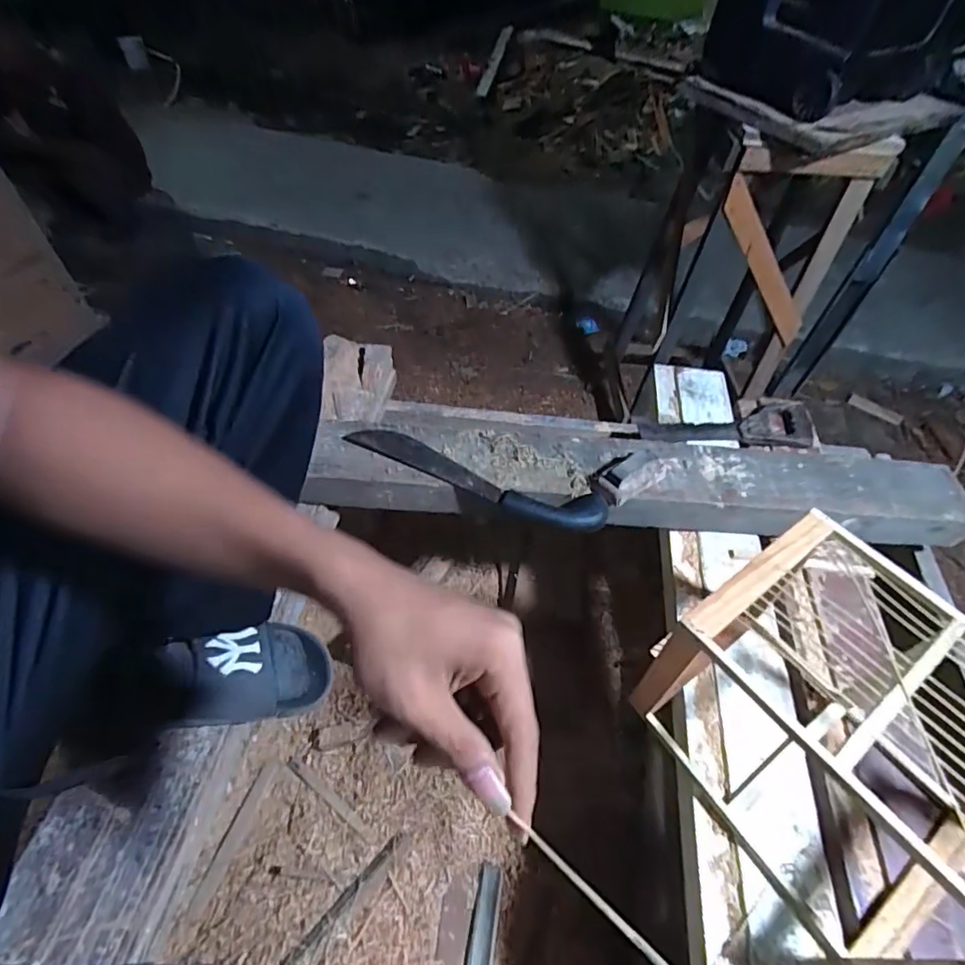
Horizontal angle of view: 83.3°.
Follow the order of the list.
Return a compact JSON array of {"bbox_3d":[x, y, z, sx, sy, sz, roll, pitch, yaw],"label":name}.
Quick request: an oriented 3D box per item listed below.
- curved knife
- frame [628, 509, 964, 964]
[{"bbox_3d":[-0.012,-0.007,0.745,0.366,0.023,0.059,17,51,9],"label":"curved knife"},{"bbox_3d":[0.352,0.256,0.519,0.232,0.240,0.348,-25,57,-23],"label":"frame"}]

